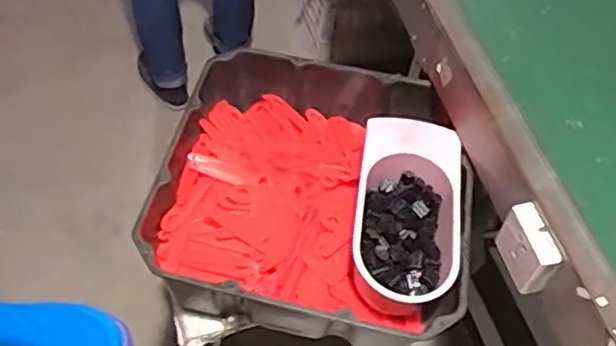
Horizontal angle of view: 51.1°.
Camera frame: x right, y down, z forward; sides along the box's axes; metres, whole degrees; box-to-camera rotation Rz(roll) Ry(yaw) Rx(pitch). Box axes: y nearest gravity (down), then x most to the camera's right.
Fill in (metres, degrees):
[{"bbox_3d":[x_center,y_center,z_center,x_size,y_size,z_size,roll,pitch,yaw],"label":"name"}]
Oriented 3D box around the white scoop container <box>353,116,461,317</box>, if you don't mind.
[{"bbox_3d":[0.152,0.072,0.968,0.159,0.111,0.284,7,53,1],"label":"white scoop container"}]

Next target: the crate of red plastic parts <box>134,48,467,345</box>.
[{"bbox_3d":[0.011,0.031,1.030,0.452,0.149,0.455,12,53,4],"label":"crate of red plastic parts"}]

